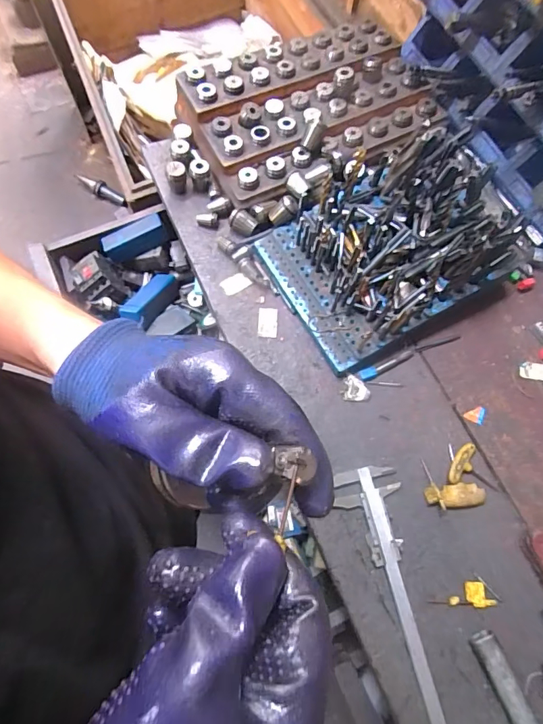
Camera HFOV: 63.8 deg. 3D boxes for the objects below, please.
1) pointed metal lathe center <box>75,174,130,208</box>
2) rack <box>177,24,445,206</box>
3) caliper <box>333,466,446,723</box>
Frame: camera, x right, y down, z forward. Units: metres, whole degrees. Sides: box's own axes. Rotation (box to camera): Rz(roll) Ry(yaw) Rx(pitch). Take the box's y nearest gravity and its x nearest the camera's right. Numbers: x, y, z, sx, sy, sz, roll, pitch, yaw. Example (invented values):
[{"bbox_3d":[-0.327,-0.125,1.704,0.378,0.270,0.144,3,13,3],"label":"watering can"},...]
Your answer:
[{"bbox_3d":[-0.653,-0.654,1.663,0.218,0.048,0.056,28,71,8],"label":"pointed metal lathe center"},{"bbox_3d":[0.063,-0.408,0.703,0.370,0.067,0.238,-23,72,-11],"label":"rack"},{"bbox_3d":[0.158,0.314,0.477,0.075,0.016,0.395,-12,71,-7],"label":"caliper"}]

